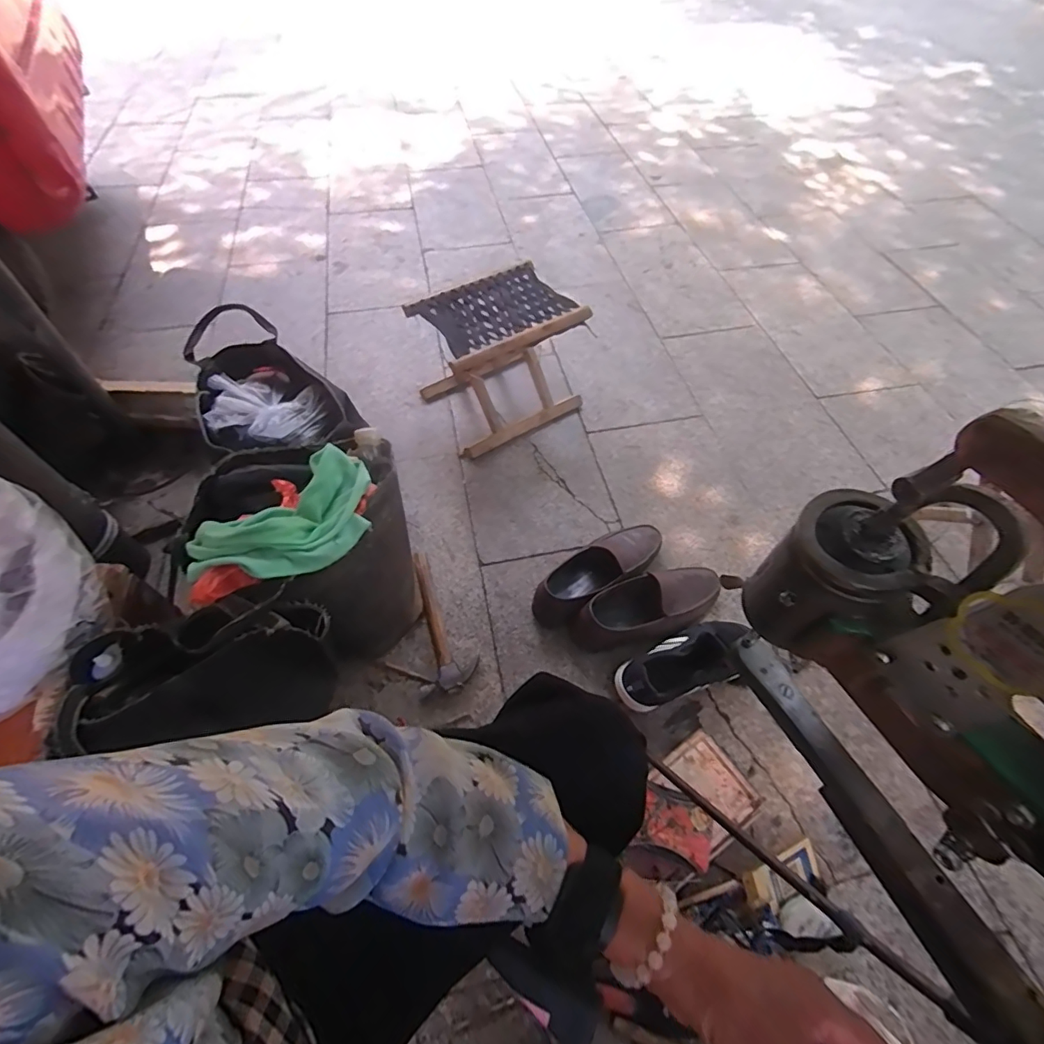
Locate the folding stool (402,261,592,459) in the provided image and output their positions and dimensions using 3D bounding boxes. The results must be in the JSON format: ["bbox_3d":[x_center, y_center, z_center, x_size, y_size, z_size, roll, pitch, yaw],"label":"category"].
[{"bbox_3d":[-0.052,-0.359,1.094,0.306,0.250,0.267,-28,62,-17],"label":"folding stool"}]

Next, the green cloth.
[{"bbox_3d":[-0.323,-0.005,0.681,0.168,0.065,0.264,35,64,20],"label":"green cloth"}]

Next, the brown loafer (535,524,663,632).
[{"bbox_3d":[0.143,0.092,0.916,0.283,0.083,0.100,-31,63,-19],"label":"brown loafer"}]

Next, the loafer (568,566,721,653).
[{"bbox_3d":[0.222,0.156,0.874,0.277,0.085,0.106,-13,58,-9],"label":"loafer"}]

